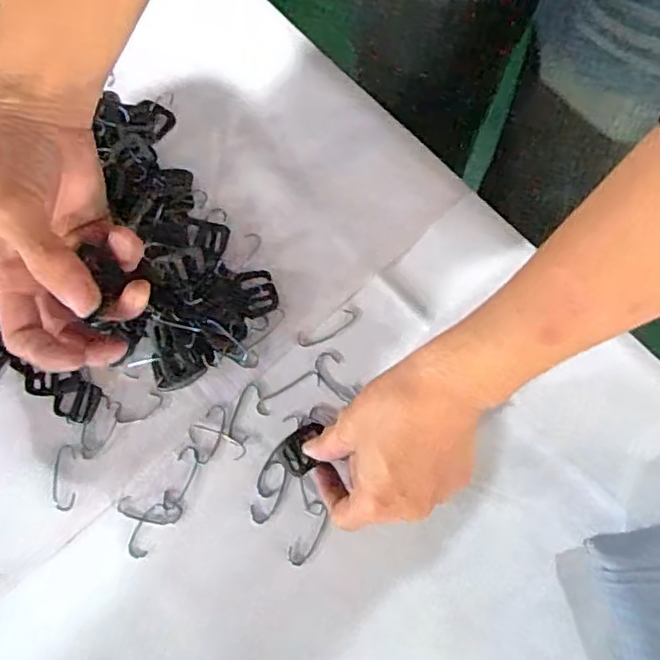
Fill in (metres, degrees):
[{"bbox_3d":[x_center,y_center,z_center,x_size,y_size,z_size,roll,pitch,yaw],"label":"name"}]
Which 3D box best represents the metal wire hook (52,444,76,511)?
[{"bbox_3d":[-0.167,0.092,0.394,0.015,0.004,0.040,-7,73,0],"label":"metal wire hook"}]

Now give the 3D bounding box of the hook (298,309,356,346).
[{"bbox_3d":[-0.001,-0.001,0.416,0.043,0.004,0.013,-28,74,-6],"label":"hook"}]

